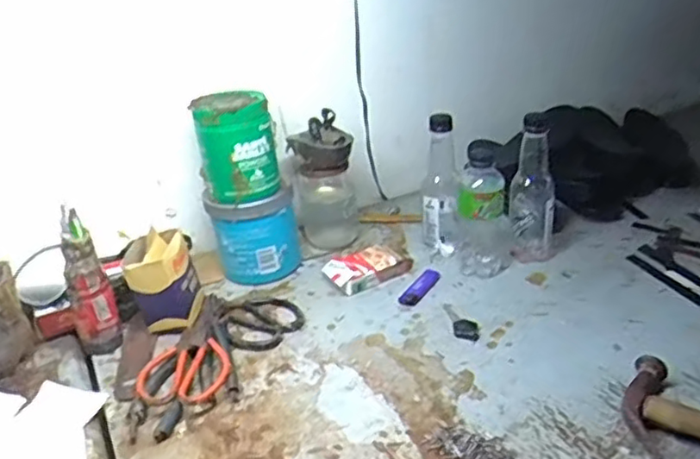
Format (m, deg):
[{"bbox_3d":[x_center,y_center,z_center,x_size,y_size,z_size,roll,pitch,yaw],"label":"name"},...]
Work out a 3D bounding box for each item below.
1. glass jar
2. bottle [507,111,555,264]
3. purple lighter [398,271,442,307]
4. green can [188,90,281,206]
[{"bbox_3d":[-0.038,-0.068,0.950,0.093,0.198,0.097,-7,27,-2],"label":"glass jar"},{"bbox_3d":[0.242,-0.050,0.845,0.062,0.195,0.057,2,29,15],"label":"bottle"},{"bbox_3d":[0.094,0.075,0.846,0.021,0.015,0.080,14,33,33],"label":"purple lighter"},{"bbox_3d":[-0.149,-0.109,0.839,0.094,0.122,0.094,-5,27,2],"label":"green can"}]

